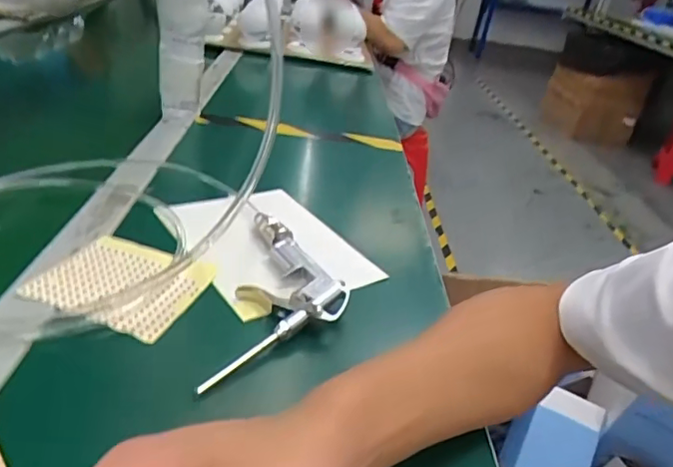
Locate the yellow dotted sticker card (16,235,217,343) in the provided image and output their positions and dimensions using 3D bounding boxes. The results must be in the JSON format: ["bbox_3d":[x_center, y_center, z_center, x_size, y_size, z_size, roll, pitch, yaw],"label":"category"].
[{"bbox_3d":[-0.165,0.037,0.434,0.113,0.007,0.096,16,30,11],"label":"yellow dotted sticker card"}]

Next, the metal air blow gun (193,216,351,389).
[{"bbox_3d":[-0.036,0.042,0.443,0.088,0.022,0.218,9,29,-2],"label":"metal air blow gun"}]

